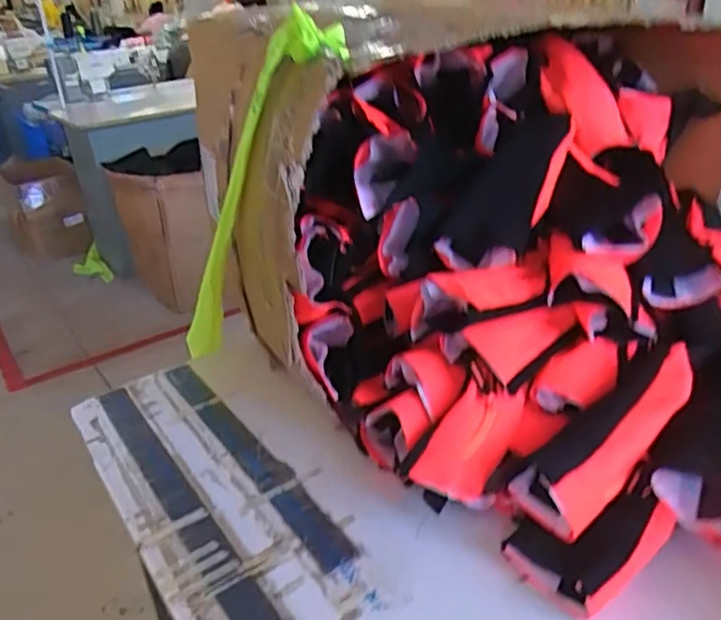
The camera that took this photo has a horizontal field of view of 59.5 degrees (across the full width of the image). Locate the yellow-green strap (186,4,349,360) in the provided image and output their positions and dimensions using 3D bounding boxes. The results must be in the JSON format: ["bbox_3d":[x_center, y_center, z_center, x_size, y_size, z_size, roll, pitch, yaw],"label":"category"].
[{"bbox_3d":[-0.141,-0.098,0.763,0.085,0.543,0.047,46,47,15],"label":"yellow-green strap"}]

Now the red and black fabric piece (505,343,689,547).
[{"bbox_3d":[0.238,0.105,0.593,0.228,0.049,0.076,-39,39,-19],"label":"red and black fabric piece"}]

